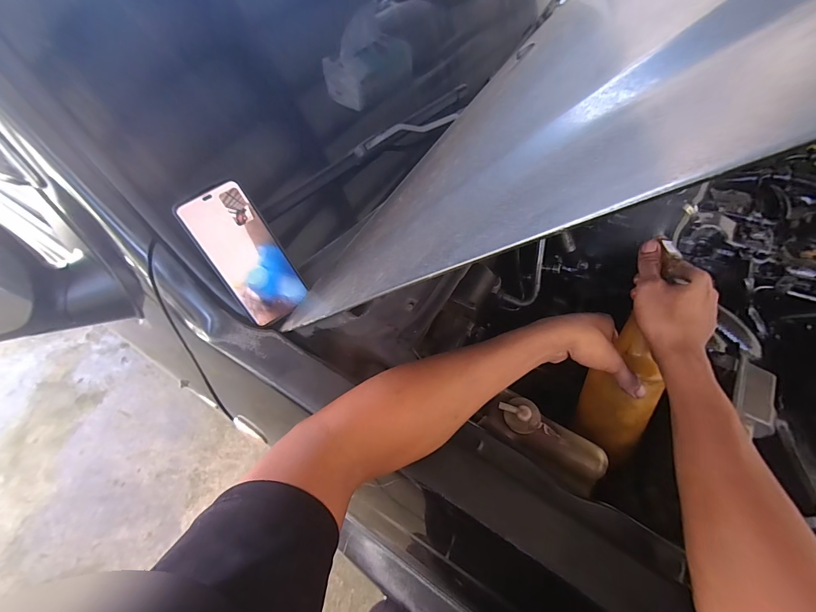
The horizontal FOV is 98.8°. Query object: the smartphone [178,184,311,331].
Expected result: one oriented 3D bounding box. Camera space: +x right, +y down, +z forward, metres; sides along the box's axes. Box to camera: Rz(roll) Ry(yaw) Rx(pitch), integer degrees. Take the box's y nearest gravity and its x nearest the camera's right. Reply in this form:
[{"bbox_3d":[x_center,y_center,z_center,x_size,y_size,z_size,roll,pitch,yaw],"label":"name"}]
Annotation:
[{"bbox_3d":[-0.188,-0.060,0.410,0.075,0.009,0.162,-30,103,-6],"label":"smartphone"}]

